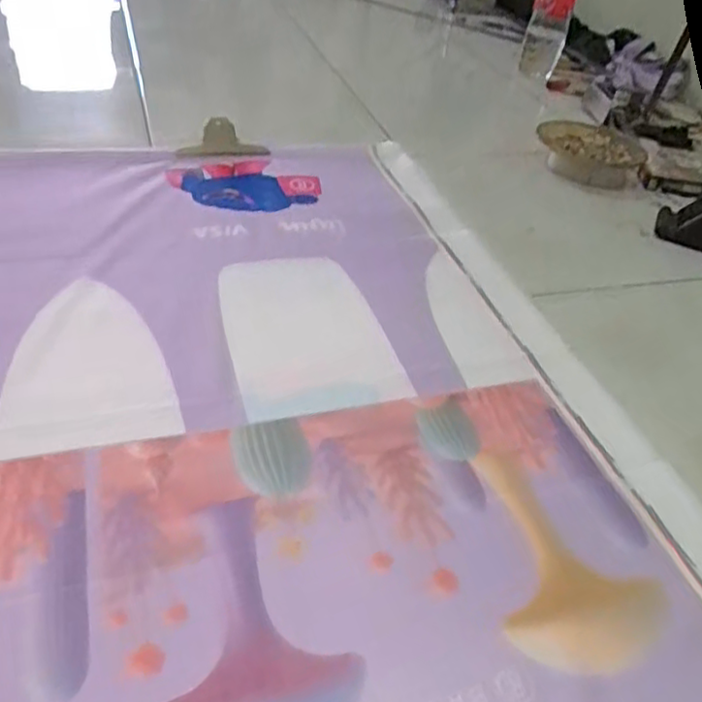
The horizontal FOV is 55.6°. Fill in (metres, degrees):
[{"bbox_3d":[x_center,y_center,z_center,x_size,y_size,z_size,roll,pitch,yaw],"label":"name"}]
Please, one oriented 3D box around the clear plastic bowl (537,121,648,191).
[{"bbox_3d":[0.391,-0.332,1.108,0.165,0.049,0.169,10,40,4],"label":"clear plastic bowl"}]

